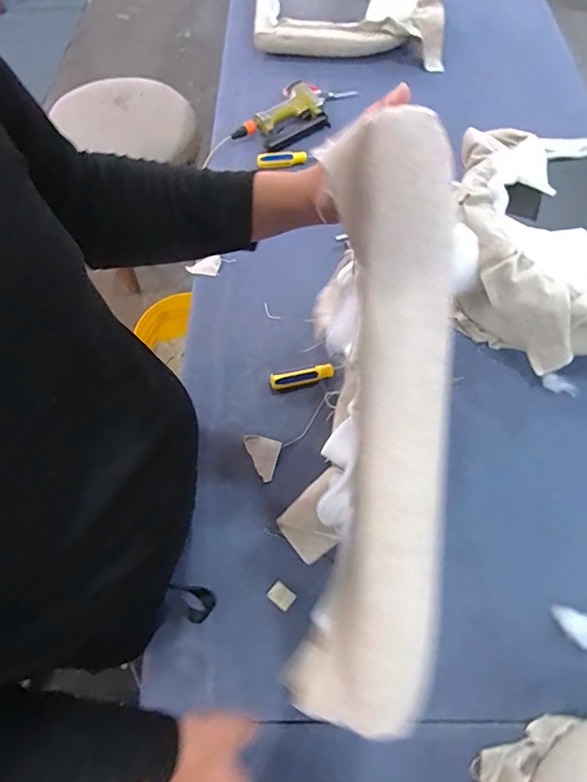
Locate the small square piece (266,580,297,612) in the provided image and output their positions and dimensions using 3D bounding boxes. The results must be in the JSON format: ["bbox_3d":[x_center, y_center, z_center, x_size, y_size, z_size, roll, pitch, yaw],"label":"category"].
[{"bbox_3d":[-0.017,0.296,0.670,0.036,0.004,0.029,34,67,12],"label":"small square piece"}]

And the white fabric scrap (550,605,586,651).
[{"bbox_3d":[0.400,0.332,0.657,0.066,0.004,0.040,33,84,15],"label":"white fabric scrap"}]

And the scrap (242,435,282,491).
[{"bbox_3d":[-0.061,0.114,0.760,0.061,0.004,0.083,17,64,5],"label":"scrap"}]

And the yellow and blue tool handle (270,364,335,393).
[{"bbox_3d":[0.016,-0.022,0.818,0.112,0.026,0.030,-12,65,-9],"label":"yellow and blue tool handle"}]

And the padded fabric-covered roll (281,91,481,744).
[{"bbox_3d":[0.064,0.035,0.355,0.097,0.084,0.429,2,97,-3],"label":"padded fabric-covered roll"}]

